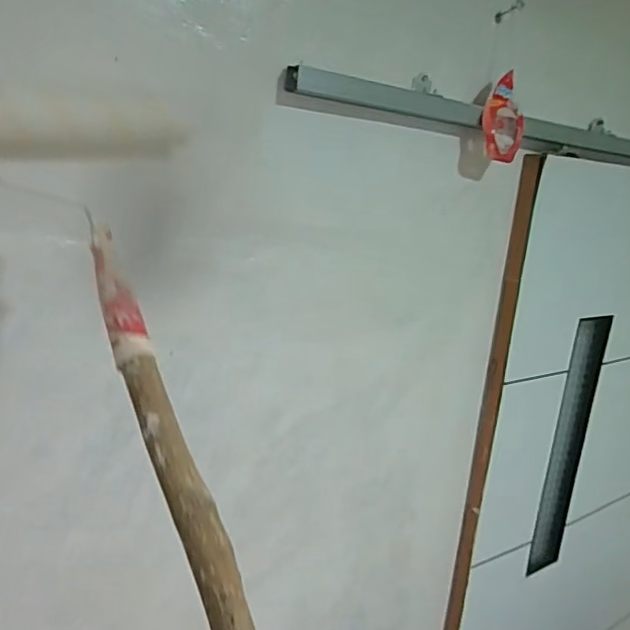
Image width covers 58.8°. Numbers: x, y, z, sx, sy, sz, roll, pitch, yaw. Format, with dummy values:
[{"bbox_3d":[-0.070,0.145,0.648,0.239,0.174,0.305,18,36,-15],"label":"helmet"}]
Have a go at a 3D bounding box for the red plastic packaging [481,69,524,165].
[{"bbox_3d":[0.285,-0.300,0.848,0.069,0.125,0.017,11,-3,-16],"label":"red plastic packaging"}]

